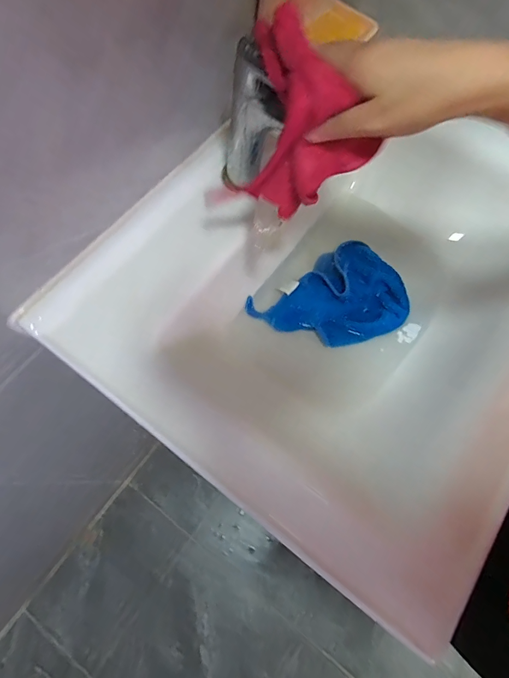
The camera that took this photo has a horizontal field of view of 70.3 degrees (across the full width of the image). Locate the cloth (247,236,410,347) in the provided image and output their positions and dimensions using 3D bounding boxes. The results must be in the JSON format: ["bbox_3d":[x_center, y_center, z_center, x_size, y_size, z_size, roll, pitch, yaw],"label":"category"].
[{"bbox_3d":[0.116,-0.048,0.514,0.201,0.021,0.144,-35,75,-14],"label":"cloth"}]

